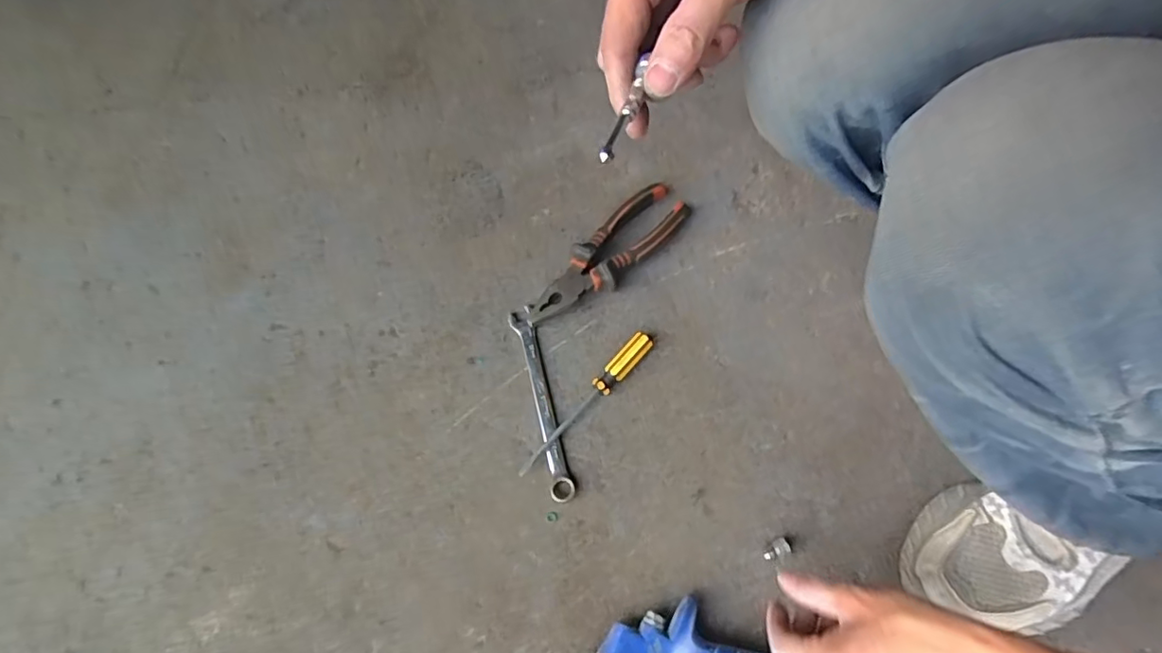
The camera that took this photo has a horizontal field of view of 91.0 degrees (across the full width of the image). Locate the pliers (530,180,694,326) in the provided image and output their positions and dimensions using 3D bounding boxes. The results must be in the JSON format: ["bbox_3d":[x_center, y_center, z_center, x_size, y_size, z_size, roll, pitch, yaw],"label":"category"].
[{"bbox_3d":[0.027,-0.068,0.555,0.191,0.026,0.055,-43,75,-13],"label":"pliers"}]

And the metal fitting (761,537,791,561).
[{"bbox_3d":[0.160,0.183,0.470,0.023,0.010,0.013,-25,71,-8],"label":"metal fitting"}]

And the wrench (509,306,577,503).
[{"bbox_3d":[-0.036,0.066,0.520,0.021,0.009,0.179,-15,70,-4],"label":"wrench"}]

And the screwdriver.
[{"bbox_3d":[0.004,0.068,0.517,0.022,0.018,0.166,41,76,15],"label":"screwdriver"}]

